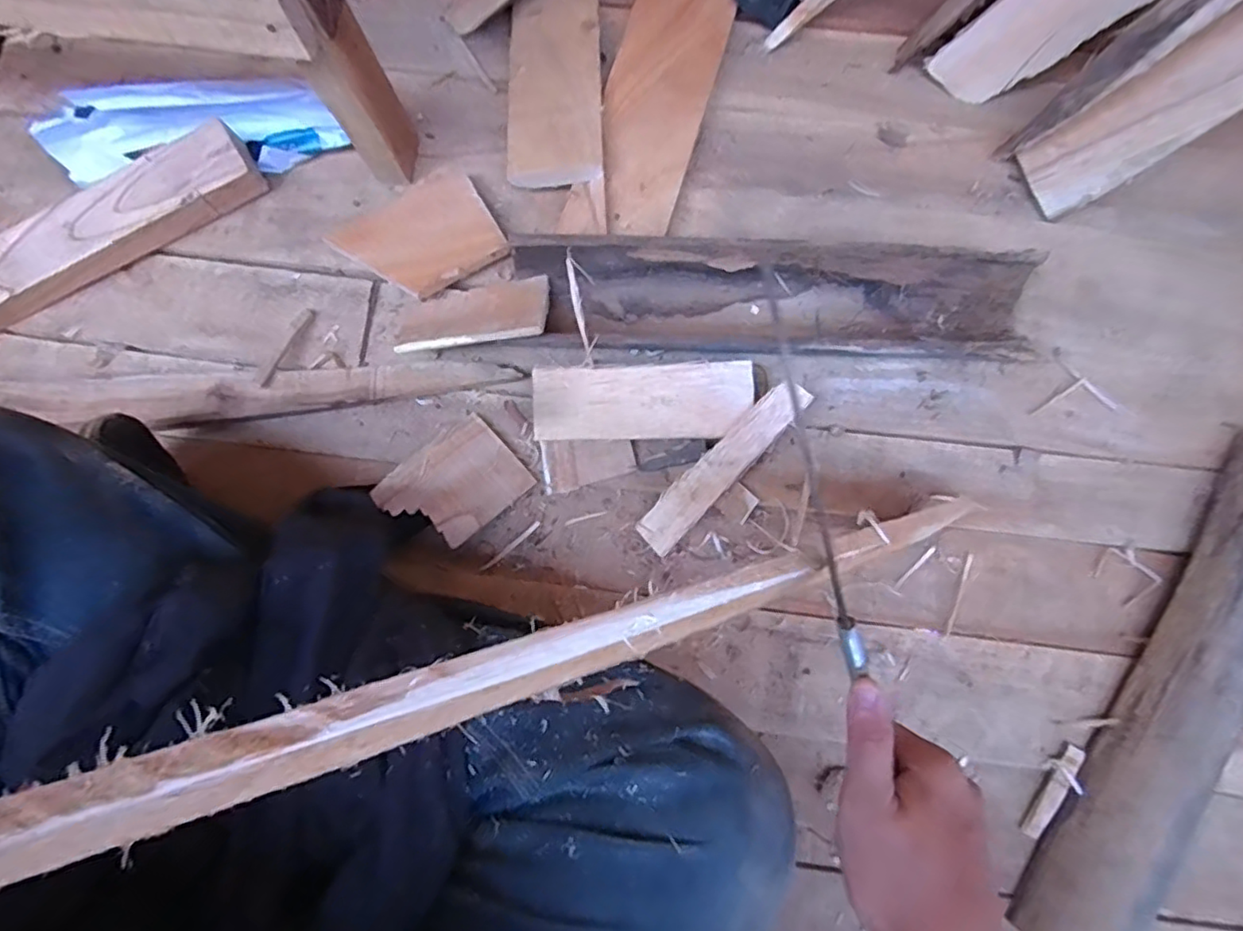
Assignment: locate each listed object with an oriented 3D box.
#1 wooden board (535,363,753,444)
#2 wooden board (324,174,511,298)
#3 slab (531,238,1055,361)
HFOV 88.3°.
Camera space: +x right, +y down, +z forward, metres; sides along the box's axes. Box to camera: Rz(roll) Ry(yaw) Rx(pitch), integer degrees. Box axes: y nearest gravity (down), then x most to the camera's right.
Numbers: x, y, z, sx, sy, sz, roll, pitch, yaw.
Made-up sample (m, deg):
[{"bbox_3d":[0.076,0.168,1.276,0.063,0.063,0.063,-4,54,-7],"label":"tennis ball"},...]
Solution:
[{"bbox_3d":[0.018,-0.051,0.523,0.175,0.007,0.061,-3,101,-2],"label":"wooden board"},{"bbox_3d":[-0.178,-0.199,0.569,0.128,0.024,0.101,-30,80,-5],"label":"wooden board"},{"bbox_3d":[0.123,-0.132,0.535,0.420,0.057,0.090,2,79,1],"label":"slab"}]

